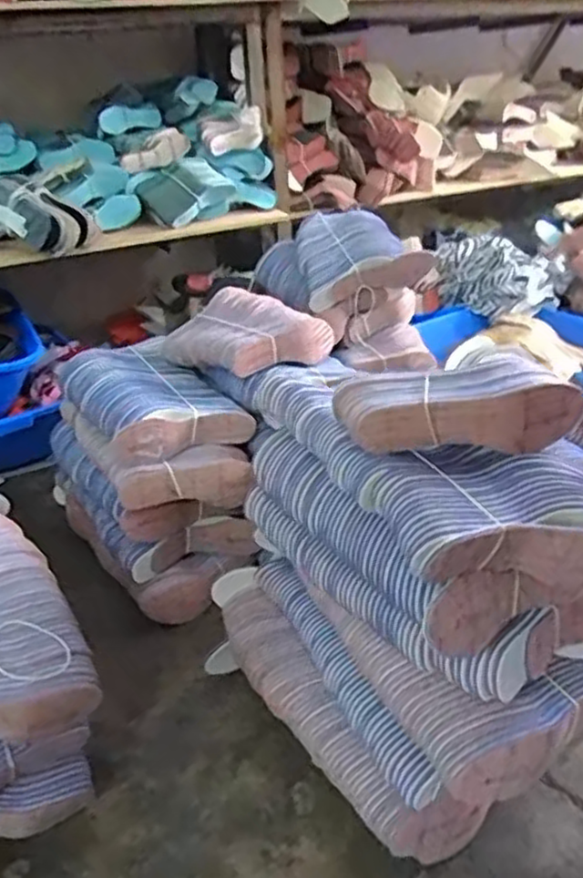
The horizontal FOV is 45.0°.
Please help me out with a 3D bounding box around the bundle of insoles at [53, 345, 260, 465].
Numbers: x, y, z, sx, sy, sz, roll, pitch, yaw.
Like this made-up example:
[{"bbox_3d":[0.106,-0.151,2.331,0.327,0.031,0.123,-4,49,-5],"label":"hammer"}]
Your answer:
[{"bbox_3d":[-0.263,-0.080,1.252,0.237,0.074,0.375,-20,34,-28],"label":"bundle of insoles"}]

